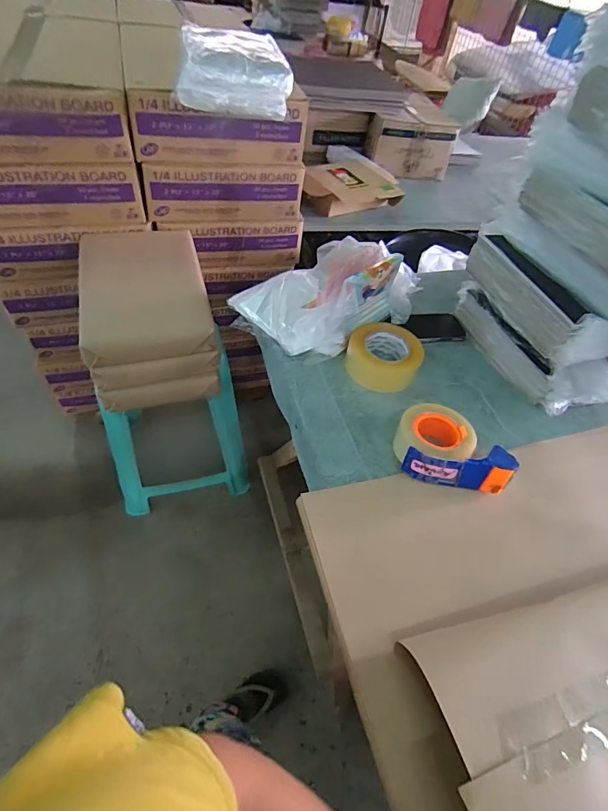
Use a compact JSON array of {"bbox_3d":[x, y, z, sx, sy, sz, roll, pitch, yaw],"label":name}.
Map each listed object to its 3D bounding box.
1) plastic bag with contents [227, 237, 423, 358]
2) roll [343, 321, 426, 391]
[{"bbox_3d":[0.085,-0.255,0.784,0.402,0.122,0.239,-23,59,-25],"label":"plastic bag with contents"},{"bbox_3d":[0.139,-0.087,0.706,0.123,0.053,0.110,31,53,15],"label":"roll"}]

